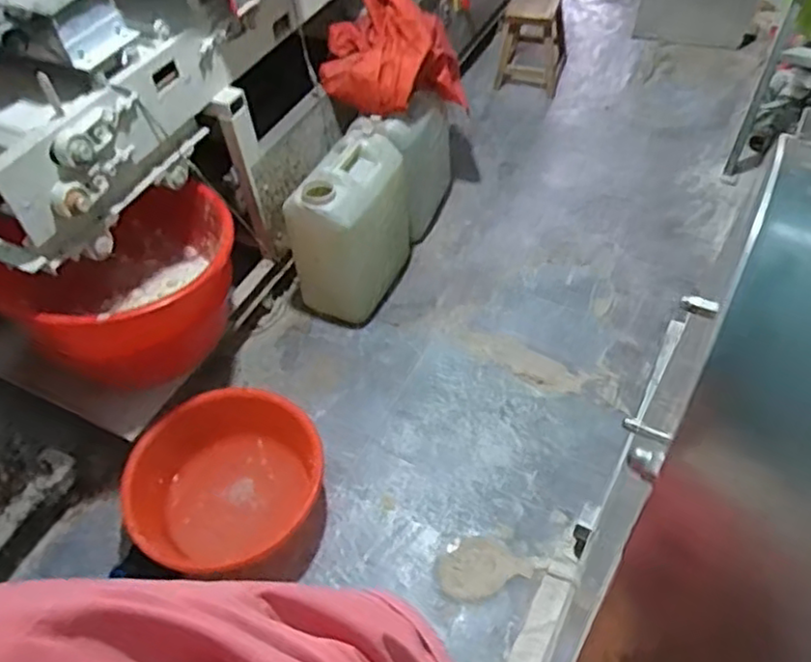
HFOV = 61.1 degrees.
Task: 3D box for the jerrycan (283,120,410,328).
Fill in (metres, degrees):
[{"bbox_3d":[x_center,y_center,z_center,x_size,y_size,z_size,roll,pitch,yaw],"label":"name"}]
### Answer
[{"bbox_3d":[-0.134,-0.257,1.778,0.189,0.391,0.334,27,57,22],"label":"jerrycan"}]

